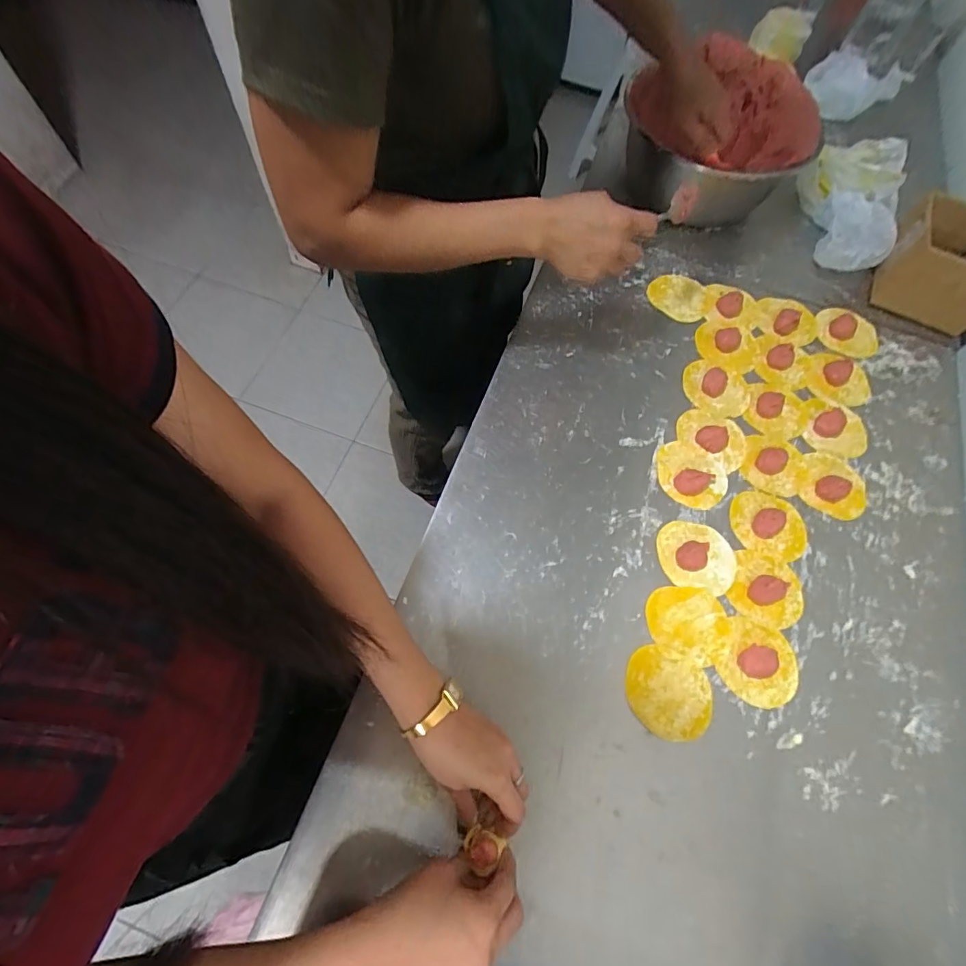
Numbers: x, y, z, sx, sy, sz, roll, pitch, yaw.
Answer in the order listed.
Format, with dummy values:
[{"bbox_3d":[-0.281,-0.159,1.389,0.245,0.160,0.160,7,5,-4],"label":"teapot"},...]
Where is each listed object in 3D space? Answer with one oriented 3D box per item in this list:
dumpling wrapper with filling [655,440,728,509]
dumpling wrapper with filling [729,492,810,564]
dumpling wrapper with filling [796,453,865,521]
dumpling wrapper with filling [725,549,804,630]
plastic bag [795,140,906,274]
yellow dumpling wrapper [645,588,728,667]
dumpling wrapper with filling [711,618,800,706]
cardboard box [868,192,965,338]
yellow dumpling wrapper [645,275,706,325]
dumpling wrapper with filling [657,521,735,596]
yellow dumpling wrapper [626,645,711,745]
[{"bbox_3d":[0.252,-0.012,0.582,0.088,0.017,0.078,33,70,11],"label":"dumpling wrapper with filling"},{"bbox_3d":[0.336,0.046,0.562,0.086,0.020,0.078,28,69,8],"label":"dumpling wrapper with filling"},{"bbox_3d":[0.433,-0.001,0.588,0.076,0.019,0.082,20,68,6],"label":"dumpling wrapper with filling"},{"bbox_3d":[0.316,0.114,0.526,0.079,0.034,0.074,22,68,6],"label":"dumpling wrapper with filling"},{"bbox_3d":[0.559,-0.423,0.741,0.120,0.091,0.209,8,67,1],"label":"plastic bag"},{"bbox_3d":[0.218,0.146,0.521,0.082,0.004,0.077,29,69,9],"label":"yellow dumpling wrapper"},{"bbox_3d":[0.287,0.183,0.500,0.085,0.021,0.083,16,68,4],"label":"dumpling wrapper with filling"},{"bbox_3d":[0.667,-0.315,0.703,0.147,0.100,0.137,27,69,8],"label":"cardboard box"},{"bbox_3d":[0.280,-0.271,0.701,0.081,0.010,0.066,16,83,-1],"label":"yellow dumpling wrapper"},{"bbox_3d":[0.242,0.080,0.541,0.086,0.013,0.077,9,67,1],"label":"dumpling wrapper with filling"},{"bbox_3d":[0.187,0.212,0.488,0.088,0.004,0.079,29,69,9],"label":"yellow dumpling wrapper"}]

